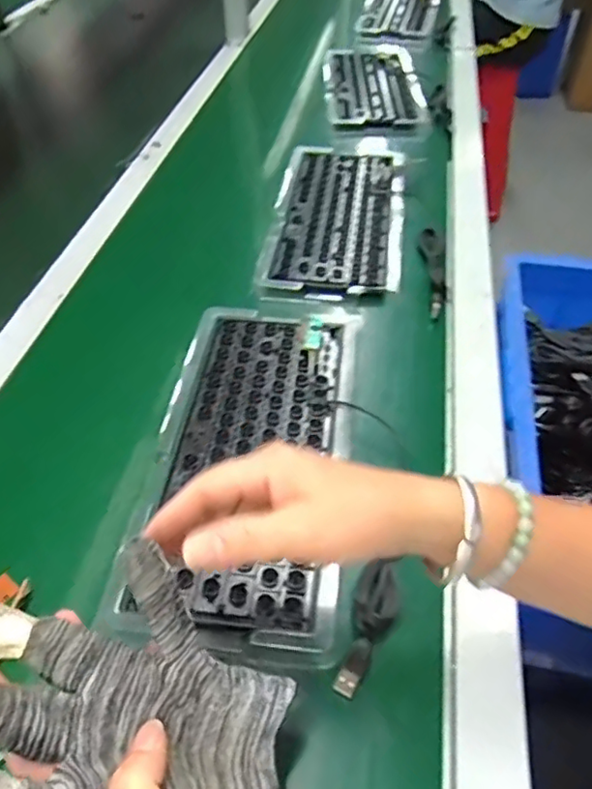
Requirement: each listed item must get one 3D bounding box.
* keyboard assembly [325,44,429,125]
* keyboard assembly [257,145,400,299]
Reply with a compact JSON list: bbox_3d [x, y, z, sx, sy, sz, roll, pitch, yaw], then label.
[{"bbox_3d":[0.127,-0.545,1.036,0.153,0.028,0.367,-1,47,2],"label":"keyboard assembly"},{"bbox_3d":[0.051,-0.229,0.742,0.144,0.013,0.337,4,47,7],"label":"keyboard assembly"}]

